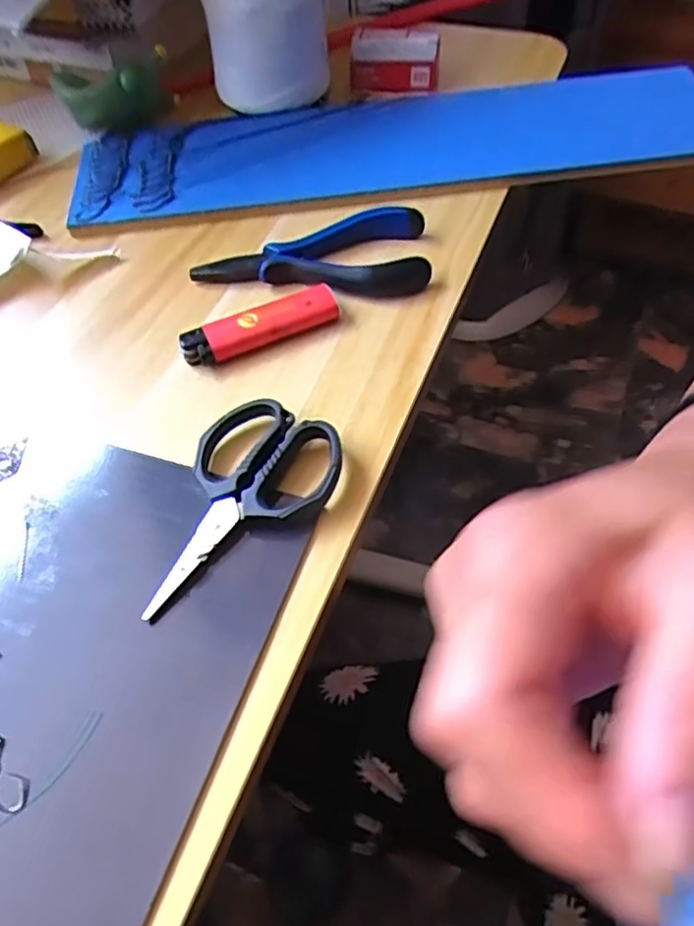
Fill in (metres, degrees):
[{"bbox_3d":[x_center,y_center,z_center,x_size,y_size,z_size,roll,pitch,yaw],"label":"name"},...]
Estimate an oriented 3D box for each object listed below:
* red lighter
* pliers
[{"bbox_3d":[-0.041,-0.065,0.316,0.077,0.014,0.022,-22,55,-10],"label":"red lighter"},{"bbox_3d":[-0.018,-0.112,0.344,0.119,0.017,0.051,2,54,7],"label":"pliers"}]

